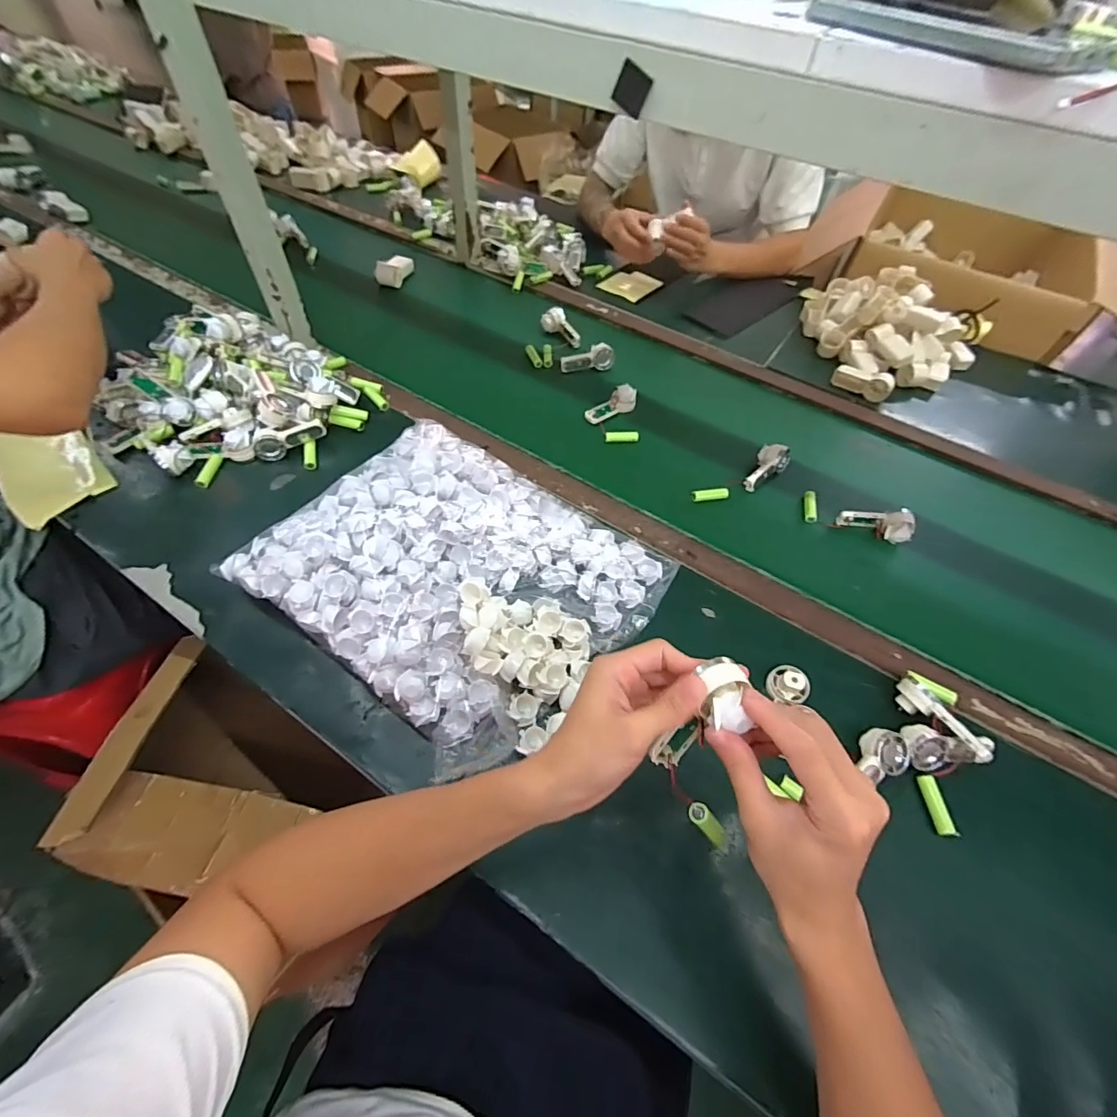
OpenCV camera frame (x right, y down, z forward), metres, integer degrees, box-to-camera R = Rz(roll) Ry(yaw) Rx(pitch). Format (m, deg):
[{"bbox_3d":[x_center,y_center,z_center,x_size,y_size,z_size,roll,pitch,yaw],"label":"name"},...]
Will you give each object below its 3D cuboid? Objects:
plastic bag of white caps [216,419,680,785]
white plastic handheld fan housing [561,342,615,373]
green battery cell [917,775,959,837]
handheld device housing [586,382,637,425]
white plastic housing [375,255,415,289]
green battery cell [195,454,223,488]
[{"bbox_3d":[-0.108,0.008,0.549,0.380,0.075,0.333,36,60,18],"label":"plastic bag of white caps"},{"bbox_3d":[0.051,-0.348,0.847,0.092,0.031,0.035,-9,57,-10],"label":"white plastic handheld fan housing"},{"bbox_3d":[0.357,0.232,0.458,0.014,0.013,0.052,-2,56,-5],"label":"green battery cell"},{"bbox_3d":[0.085,-0.244,0.771,0.086,0.031,0.040,-38,66,-25],"label":"handheld device housing"},{"bbox_3d":[-0.334,-0.587,0.993,0.053,0.033,0.085,15,56,7],"label":"white plastic housing"},{"bbox_3d":[-0.467,-0.115,0.653,0.015,0.017,0.054,8,55,0],"label":"green battery cell"}]

